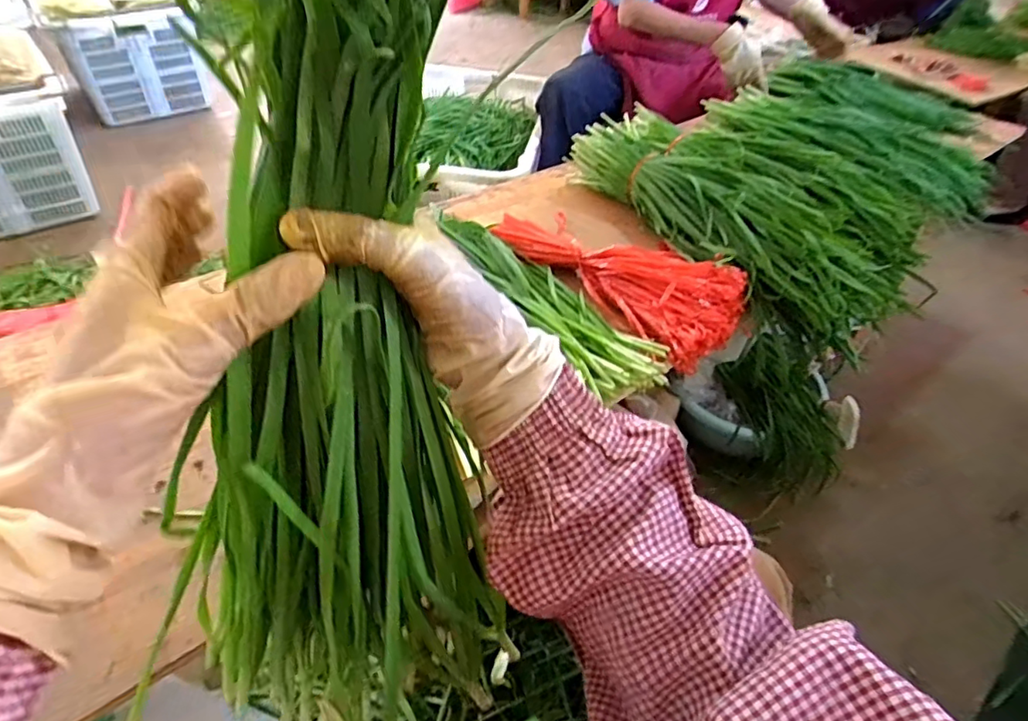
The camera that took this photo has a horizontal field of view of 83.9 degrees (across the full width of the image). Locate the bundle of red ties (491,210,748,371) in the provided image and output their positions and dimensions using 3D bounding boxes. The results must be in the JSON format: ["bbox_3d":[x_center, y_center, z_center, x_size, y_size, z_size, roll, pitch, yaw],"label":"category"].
[{"bbox_3d":[0.128,-0.124,0.720,0.333,0.066,0.129,34,51,28],"label":"bundle of red ties"}]

